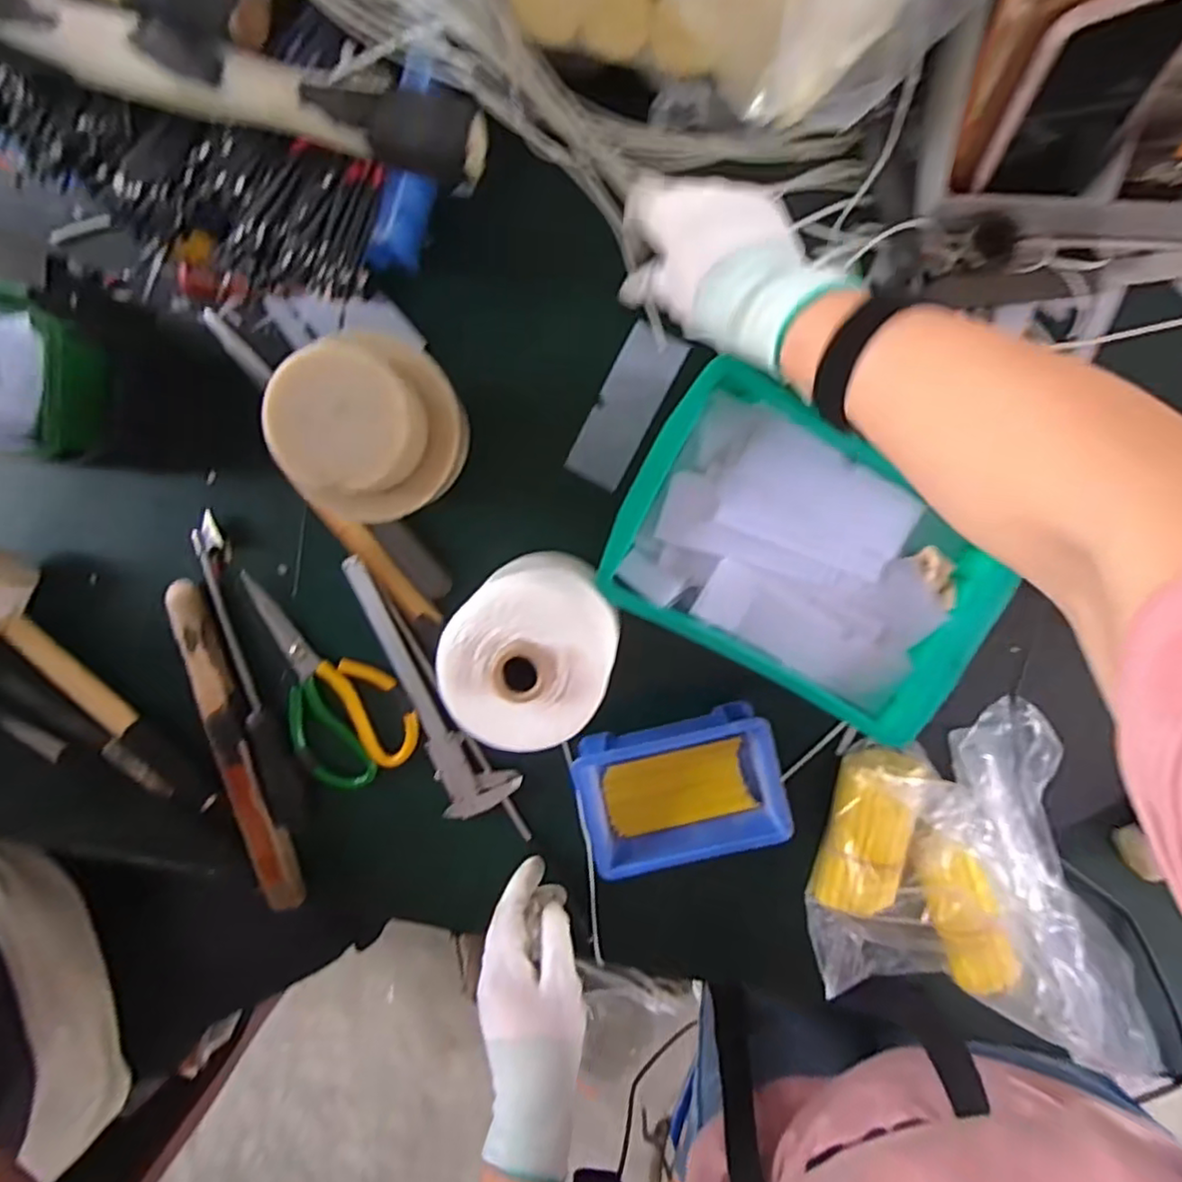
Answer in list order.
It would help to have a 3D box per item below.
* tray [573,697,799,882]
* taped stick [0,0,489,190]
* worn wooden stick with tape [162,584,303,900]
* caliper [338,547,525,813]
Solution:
[{"bbox_3d":[0.068,0.147,0.501,0.150,0.062,0.107,-16,96,6],"label":"tray"},{"bbox_3d":[-0.214,-0.282,0.352,0.312,0.029,0.041,18,99,1],"label":"taped stick"},{"bbox_3d":[-0.290,0.128,0.523,0.027,0.024,0.277,-16,96,6],"label":"worn wooden stick with tape"},{"bbox_3d":[-0.141,0.079,0.520,0.064,0.012,0.226,-32,95,7],"label":"caliper"}]

